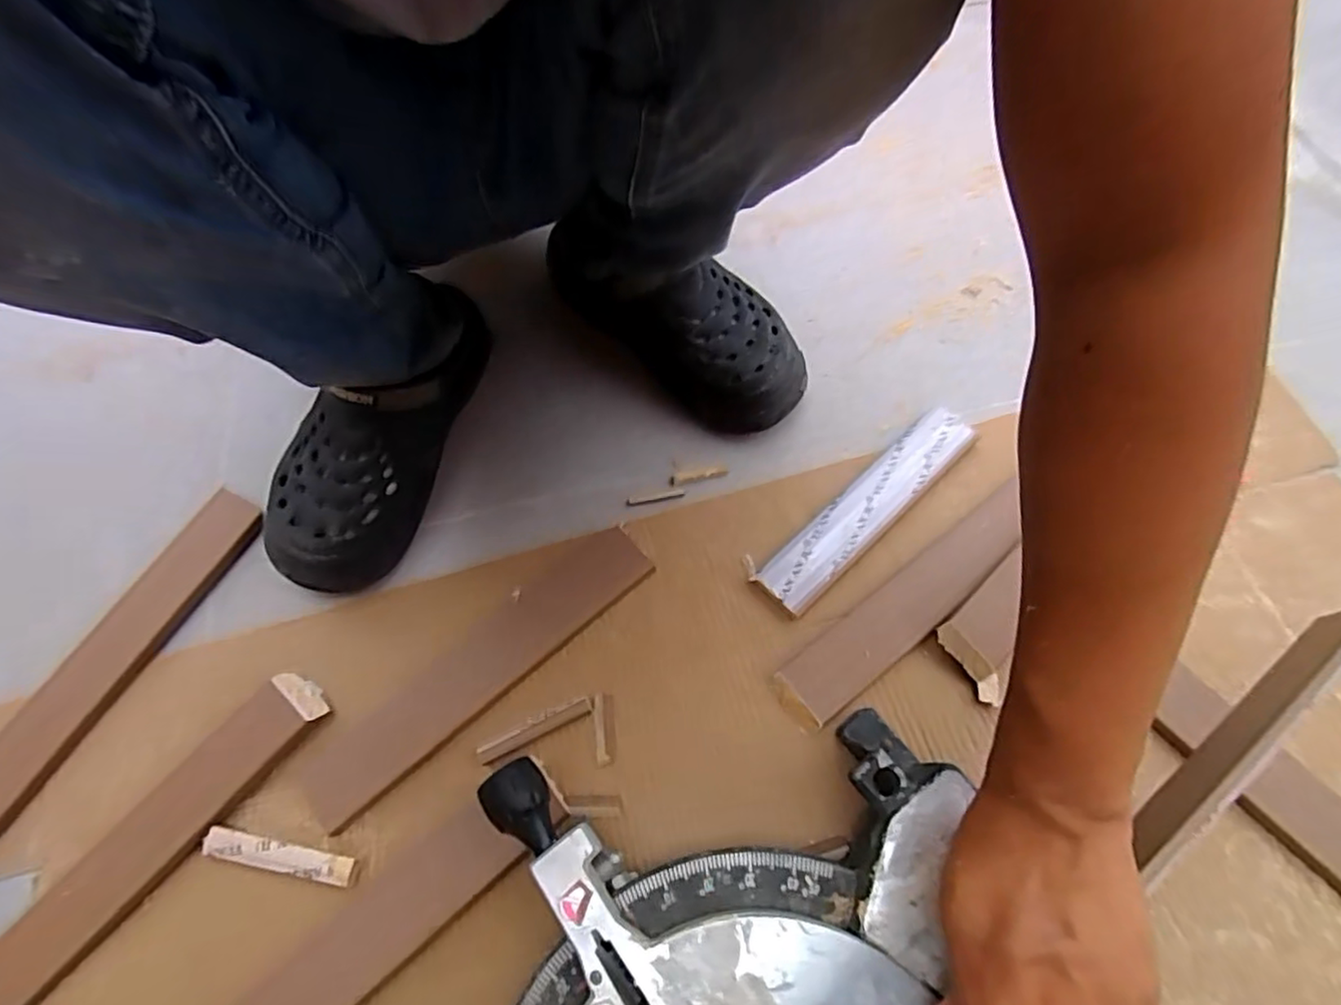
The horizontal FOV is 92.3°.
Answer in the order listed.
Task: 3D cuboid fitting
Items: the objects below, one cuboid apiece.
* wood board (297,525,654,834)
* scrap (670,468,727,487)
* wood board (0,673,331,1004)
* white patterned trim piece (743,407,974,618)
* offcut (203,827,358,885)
[{"bbox_3d":[-0.145,0.130,0.507,0.302,0.005,0.052,-39,68,-15],"label":"wood board"},{"bbox_3d":[0.025,-0.024,0.574,0.051,0.006,0.013,-13,64,-3],"label":"scrap"},{"bbox_3d":[-0.364,0.236,0.459,0.053,0.016,0.264,37,71,18],"label":"wood board"},{"bbox_3d":[0.169,0.003,0.550,0.235,0.012,0.054,-38,68,-15],"label":"white patterned trim piece"},{"bbox_3d":[-0.275,0.248,0.452,0.106,0.012,0.018,9,65,7],"label":"offcut"}]

